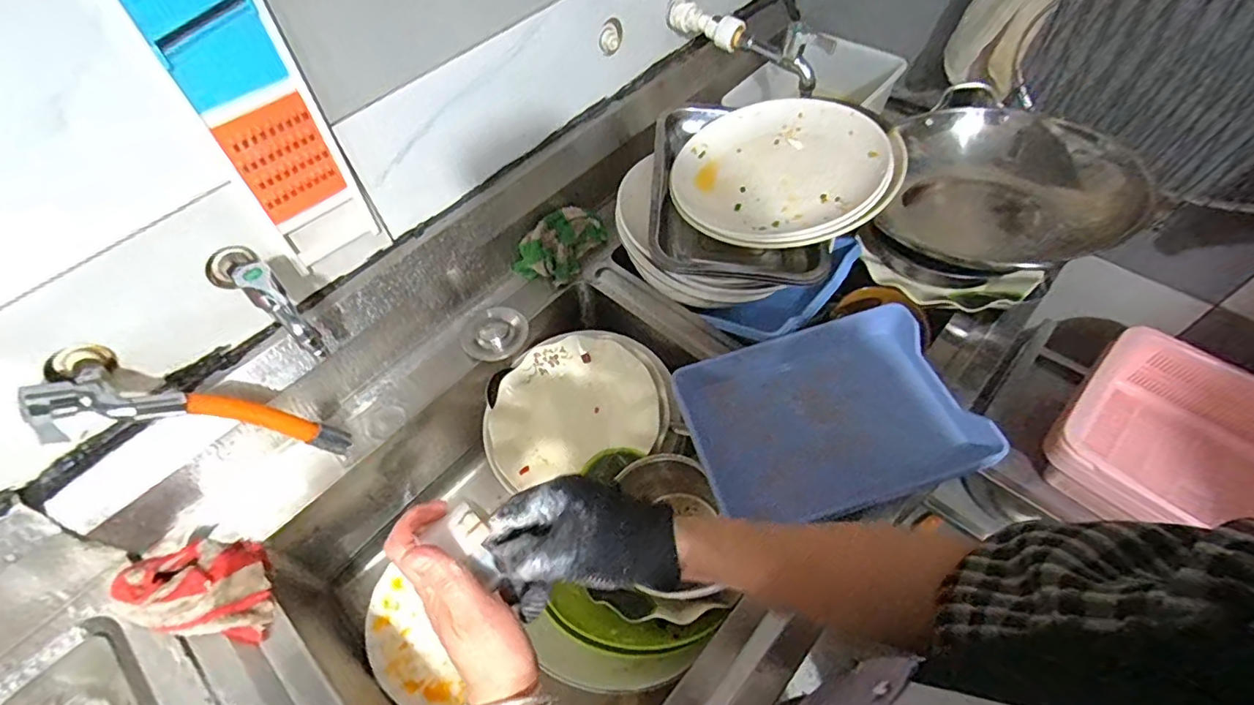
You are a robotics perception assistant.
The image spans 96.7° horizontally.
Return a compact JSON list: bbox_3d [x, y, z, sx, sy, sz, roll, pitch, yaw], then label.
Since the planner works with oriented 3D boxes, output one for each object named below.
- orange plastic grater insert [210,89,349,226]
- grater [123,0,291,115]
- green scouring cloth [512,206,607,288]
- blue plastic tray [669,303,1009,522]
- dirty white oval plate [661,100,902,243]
[{"bbox_3d":[-0.311,-0.175,0.509,0.004,0.097,0.078,35,65,25],"label":"orange plastic grater insert"},{"bbox_3d":[-0.319,-0.245,0.422,0.006,0.098,0.080,35,65,25],"label":"grater"},{"bbox_3d":[-0.091,-0.156,0.783,0.077,0.052,0.128,26,61,21],"label":"green scouring cloth"},{"bbox_3d":[0.213,0.068,0.597,0.286,0.033,0.204,-18,56,-8],"label":"blue plastic tray"},{"bbox_3d":[0.193,-0.236,0.688,0.266,0.039,0.271,20,59,17],"label":"dirty white oval plate"}]

